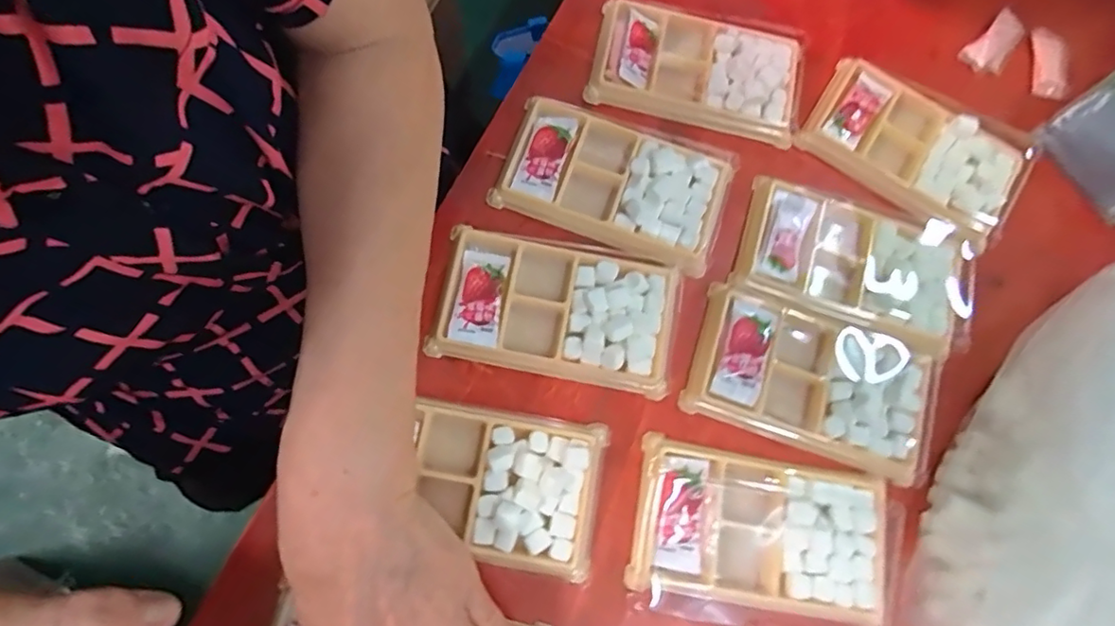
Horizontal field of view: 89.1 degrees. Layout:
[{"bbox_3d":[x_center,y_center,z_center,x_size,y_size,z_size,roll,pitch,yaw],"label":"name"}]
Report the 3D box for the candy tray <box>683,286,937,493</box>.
[{"bbox_3d":[0.147,0.039,0.326,0.134,0.018,0.078,19,75,1],"label":"candy tray"}]

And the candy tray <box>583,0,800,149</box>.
[{"bbox_3d":[0.092,-0.164,0.377,0.136,0.015,0.075,16,75,0],"label":"candy tray"}]

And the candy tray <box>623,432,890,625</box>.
[{"bbox_3d":[0.109,0.115,0.301,0.134,0.010,0.075,10,72,3],"label":"candy tray"}]

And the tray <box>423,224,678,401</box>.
[{"bbox_3d":[-0.001,-0.003,0.327,0.134,0.014,0.075,11,75,-1],"label":"tray"}]

